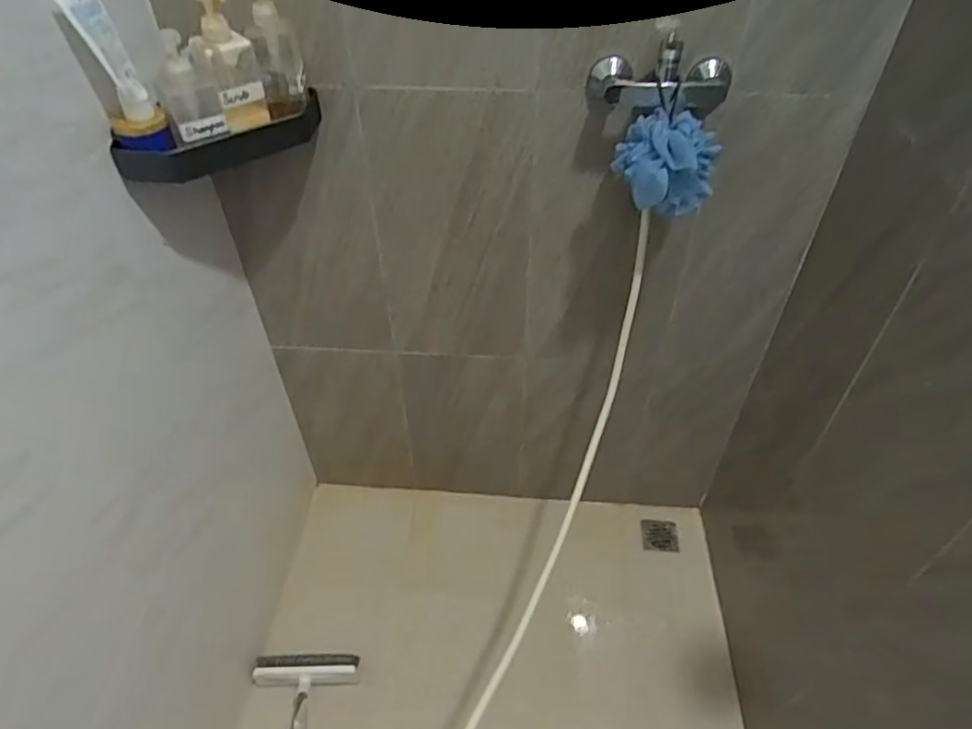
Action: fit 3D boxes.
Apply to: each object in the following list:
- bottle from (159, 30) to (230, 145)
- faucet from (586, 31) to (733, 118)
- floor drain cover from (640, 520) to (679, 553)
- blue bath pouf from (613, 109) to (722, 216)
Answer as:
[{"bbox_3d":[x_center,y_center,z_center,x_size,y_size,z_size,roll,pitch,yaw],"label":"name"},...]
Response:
[{"bbox_3d":[-0.399,-0.372,0.832,0.066,0.127,0.048,-19,46,-22],"label":"bottle"},{"bbox_3d":[0.264,-0.424,0.915,0.210,0.092,0.095,1,42,-2],"label":"faucet"},{"bbox_3d":[0.456,0.448,1.629,0.091,0.008,0.099,0,37,9],"label":"floor drain cover"},{"bbox_3d":[0.273,-0.298,0.920,0.137,0.117,0.094,-8,43,-11],"label":"blue bath pouf"}]

